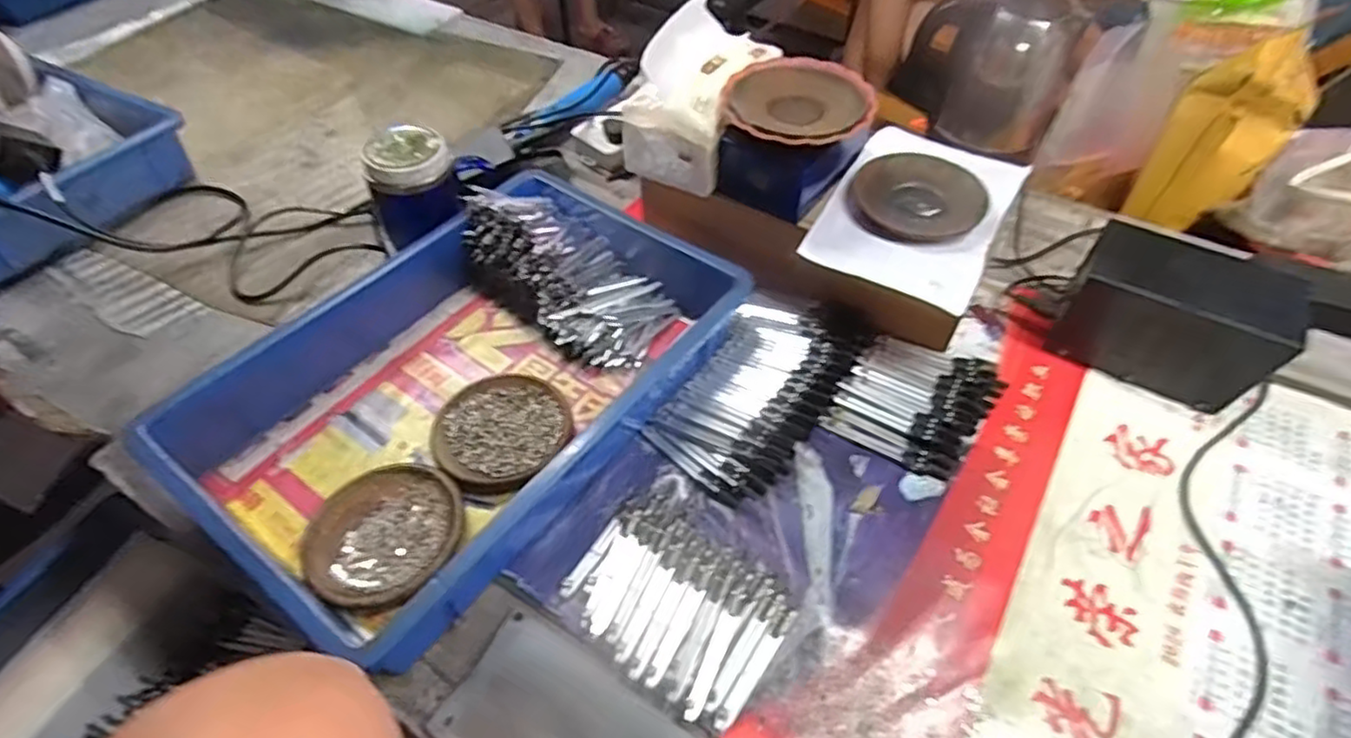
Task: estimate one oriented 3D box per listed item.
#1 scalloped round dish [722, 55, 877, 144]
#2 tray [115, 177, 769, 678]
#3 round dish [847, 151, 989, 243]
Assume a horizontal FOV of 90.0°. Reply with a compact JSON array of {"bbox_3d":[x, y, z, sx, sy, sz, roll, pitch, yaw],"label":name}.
[{"bbox_3d":[0.107,-0.239,0.606,0.123,0.025,0.120,0,51,0],"label":"scalloped round dish"},{"bbox_3d":[-0.164,-0.004,0.586,0.282,0.073,0.430,30,57,23],"label":"tray"},{"bbox_3d":[0.224,-0.163,0.637,0.115,0.030,0.107,0,51,0],"label":"round dish"}]

